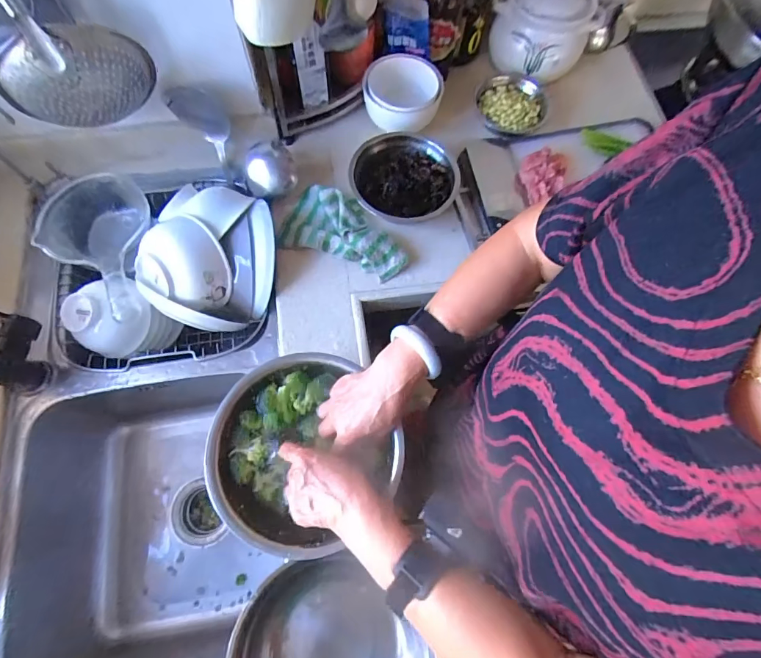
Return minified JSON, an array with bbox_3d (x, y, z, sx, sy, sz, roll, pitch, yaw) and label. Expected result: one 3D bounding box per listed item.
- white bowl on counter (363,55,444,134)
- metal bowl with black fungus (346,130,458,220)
[{"bbox_3d":[0.041,-0.408,0.715,0.139,0.066,0.119,-31,74,-13],"label":"white bowl on counter"},{"bbox_3d":[0.041,-0.251,0.672,0.179,0.049,0.166,1,70,-2],"label":"metal bowl with black fungus"}]

